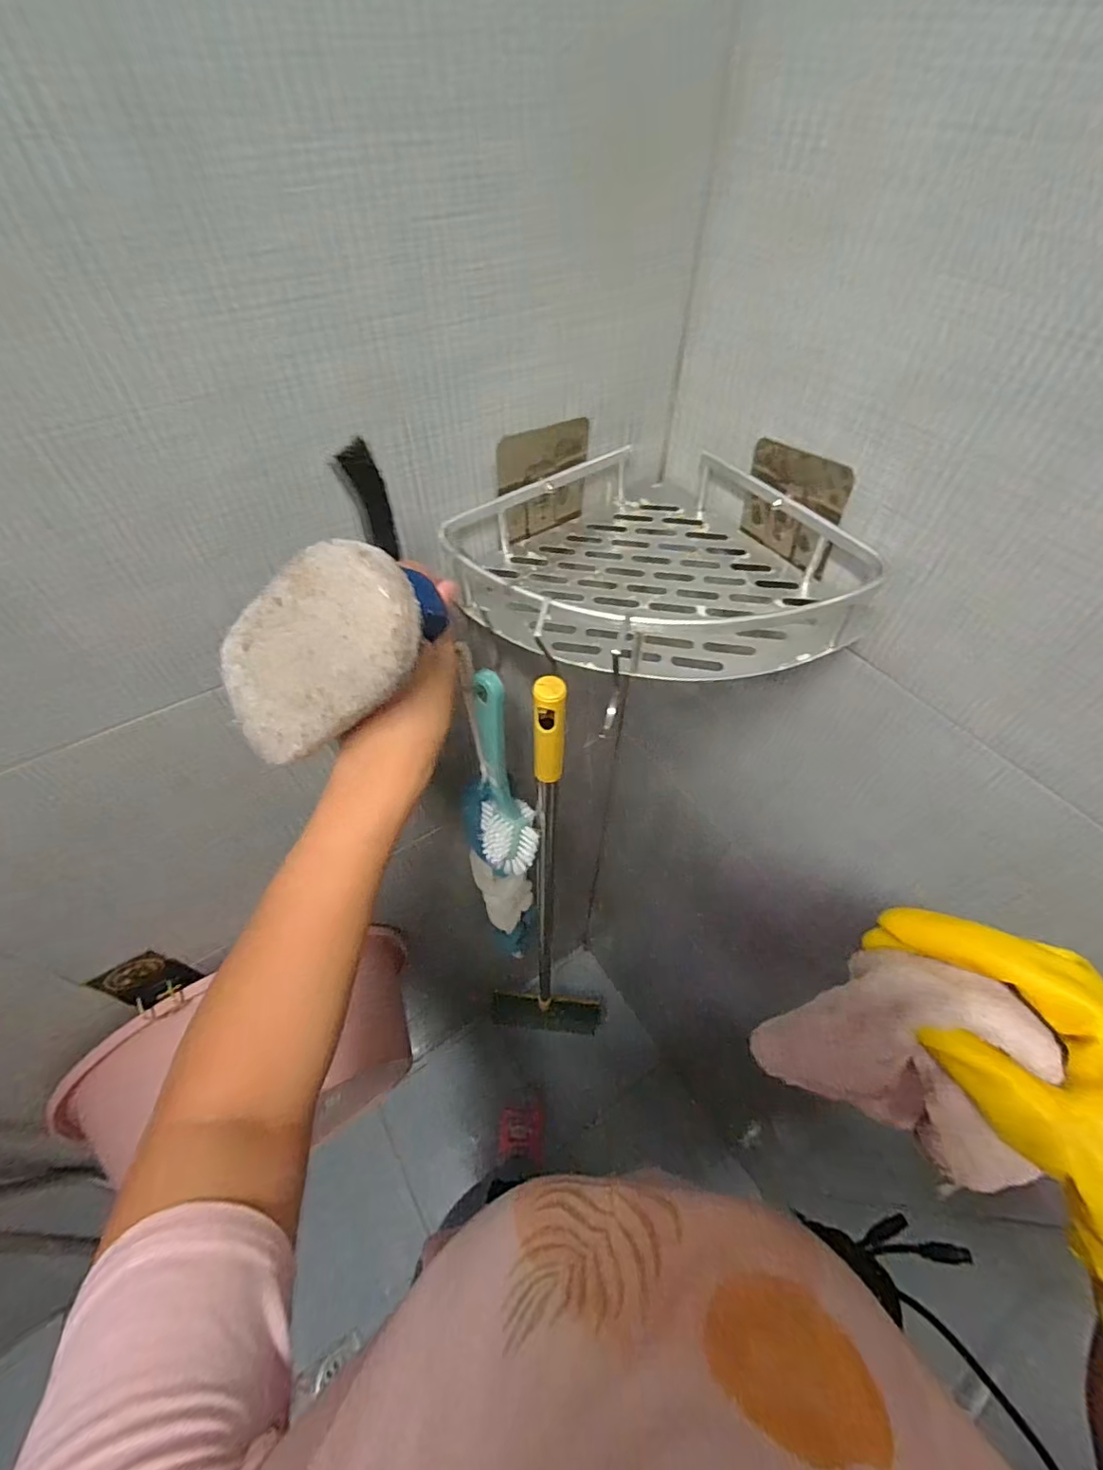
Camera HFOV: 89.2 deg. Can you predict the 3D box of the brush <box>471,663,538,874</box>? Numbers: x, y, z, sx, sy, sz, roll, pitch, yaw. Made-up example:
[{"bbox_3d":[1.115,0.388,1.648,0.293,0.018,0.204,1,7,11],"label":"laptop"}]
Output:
[{"bbox_3d":[-0.038,0.040,0.429,0.049,0.201,0.057,-6,53,-3],"label":"brush"}]

